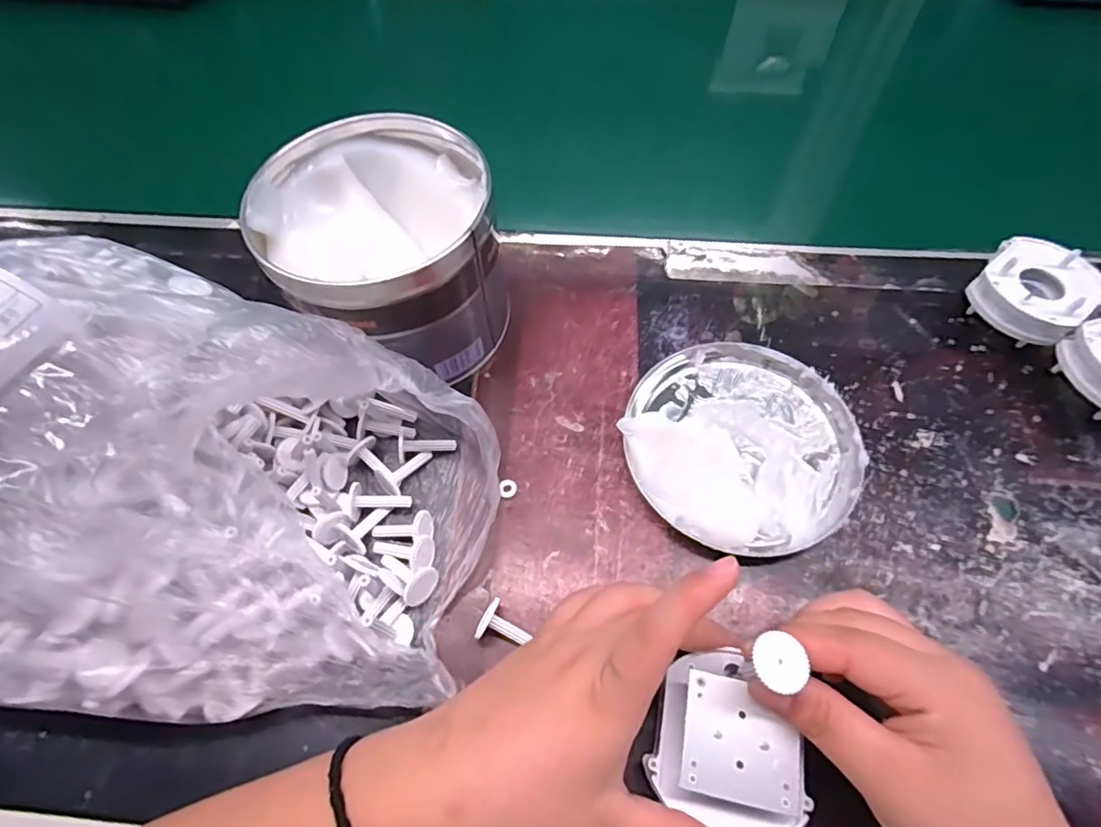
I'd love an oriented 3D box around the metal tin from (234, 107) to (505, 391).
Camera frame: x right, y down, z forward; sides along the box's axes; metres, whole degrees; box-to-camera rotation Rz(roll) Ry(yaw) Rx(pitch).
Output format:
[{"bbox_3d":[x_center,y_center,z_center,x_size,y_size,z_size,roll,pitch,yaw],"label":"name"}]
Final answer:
[{"bbox_3d":[-0.089,-0.094,0.330,0.124,0.100,0.120,-1,61,1],"label":"metal tin"}]

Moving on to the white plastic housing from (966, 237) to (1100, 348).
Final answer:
[{"bbox_3d":[0.297,-0.072,0.344,0.061,0.039,0.064,-1,61,1],"label":"white plastic housing"}]

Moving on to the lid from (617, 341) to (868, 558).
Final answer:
[{"bbox_3d":[0.108,0.011,0.310,0.126,0.027,0.127,-1,61,1],"label":"lid"}]

